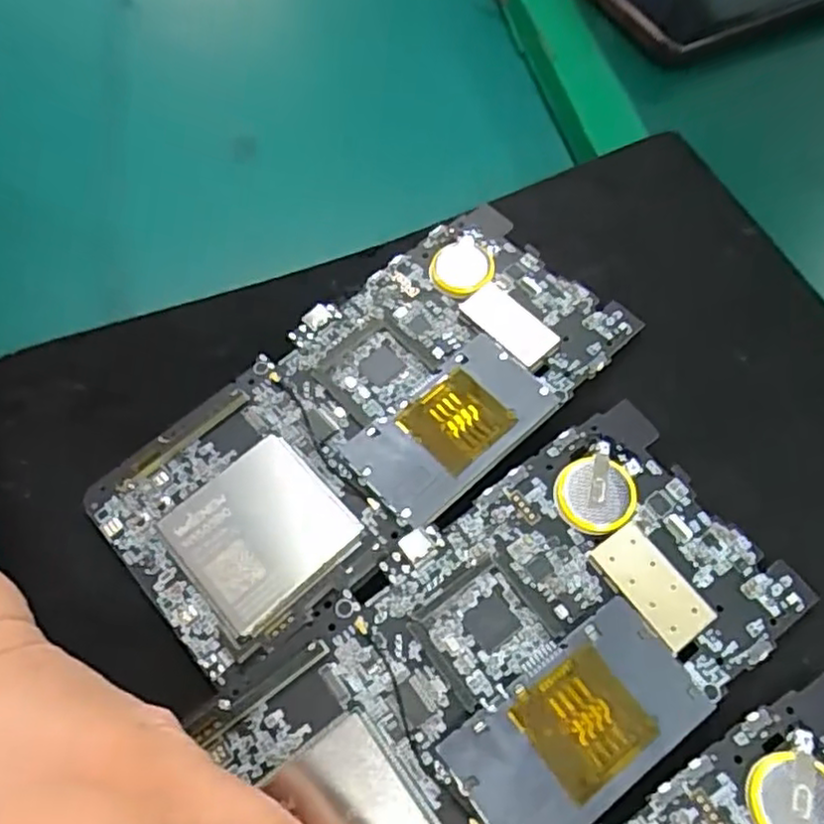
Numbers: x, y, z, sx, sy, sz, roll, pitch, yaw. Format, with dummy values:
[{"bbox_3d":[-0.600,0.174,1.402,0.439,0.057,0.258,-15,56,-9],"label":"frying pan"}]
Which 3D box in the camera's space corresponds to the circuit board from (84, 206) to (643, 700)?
[{"bbox_3d":[-0.012,0.001,0.202,0.150,0.004,0.075,-39,69,-22],"label":"circuit board"}]

